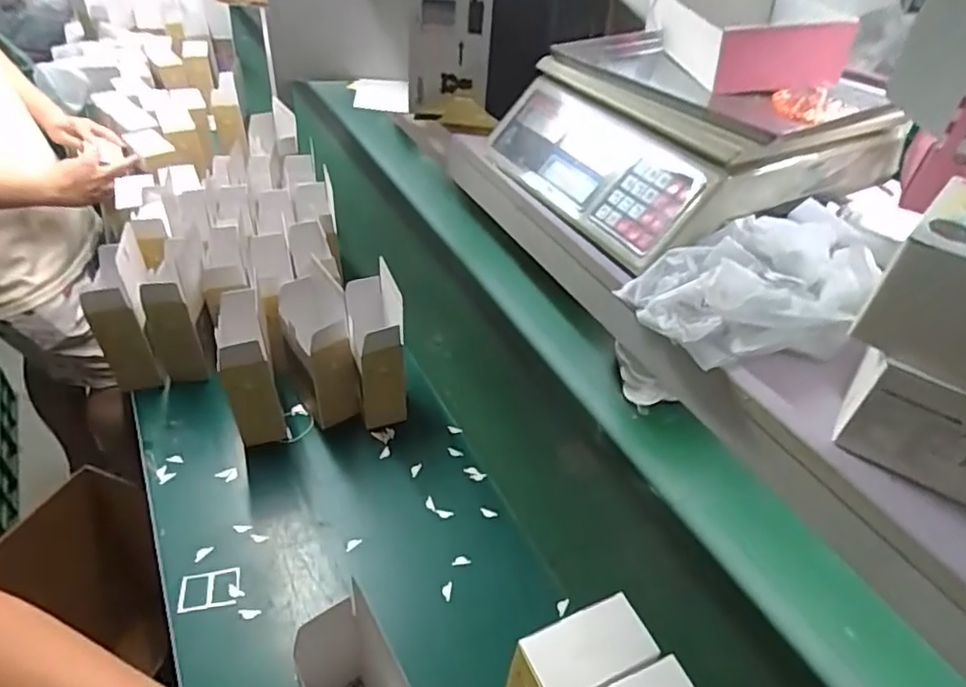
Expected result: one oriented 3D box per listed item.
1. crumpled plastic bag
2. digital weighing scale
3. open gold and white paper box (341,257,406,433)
[{"bbox_3d":[0.212,-0.048,0.473,0.167,0.071,0.126,-10,43,-17],"label":"crumpled plastic bag"},{"bbox_3d":[0.197,-0.209,0.620,0.285,0.108,0.286,-17,46,-24],"label":"digital weighing scale"},{"bbox_3d":[-0.163,0.007,0.937,0.079,0.233,0.132,-4,41,-13],"label":"open gold and white paper box"}]

